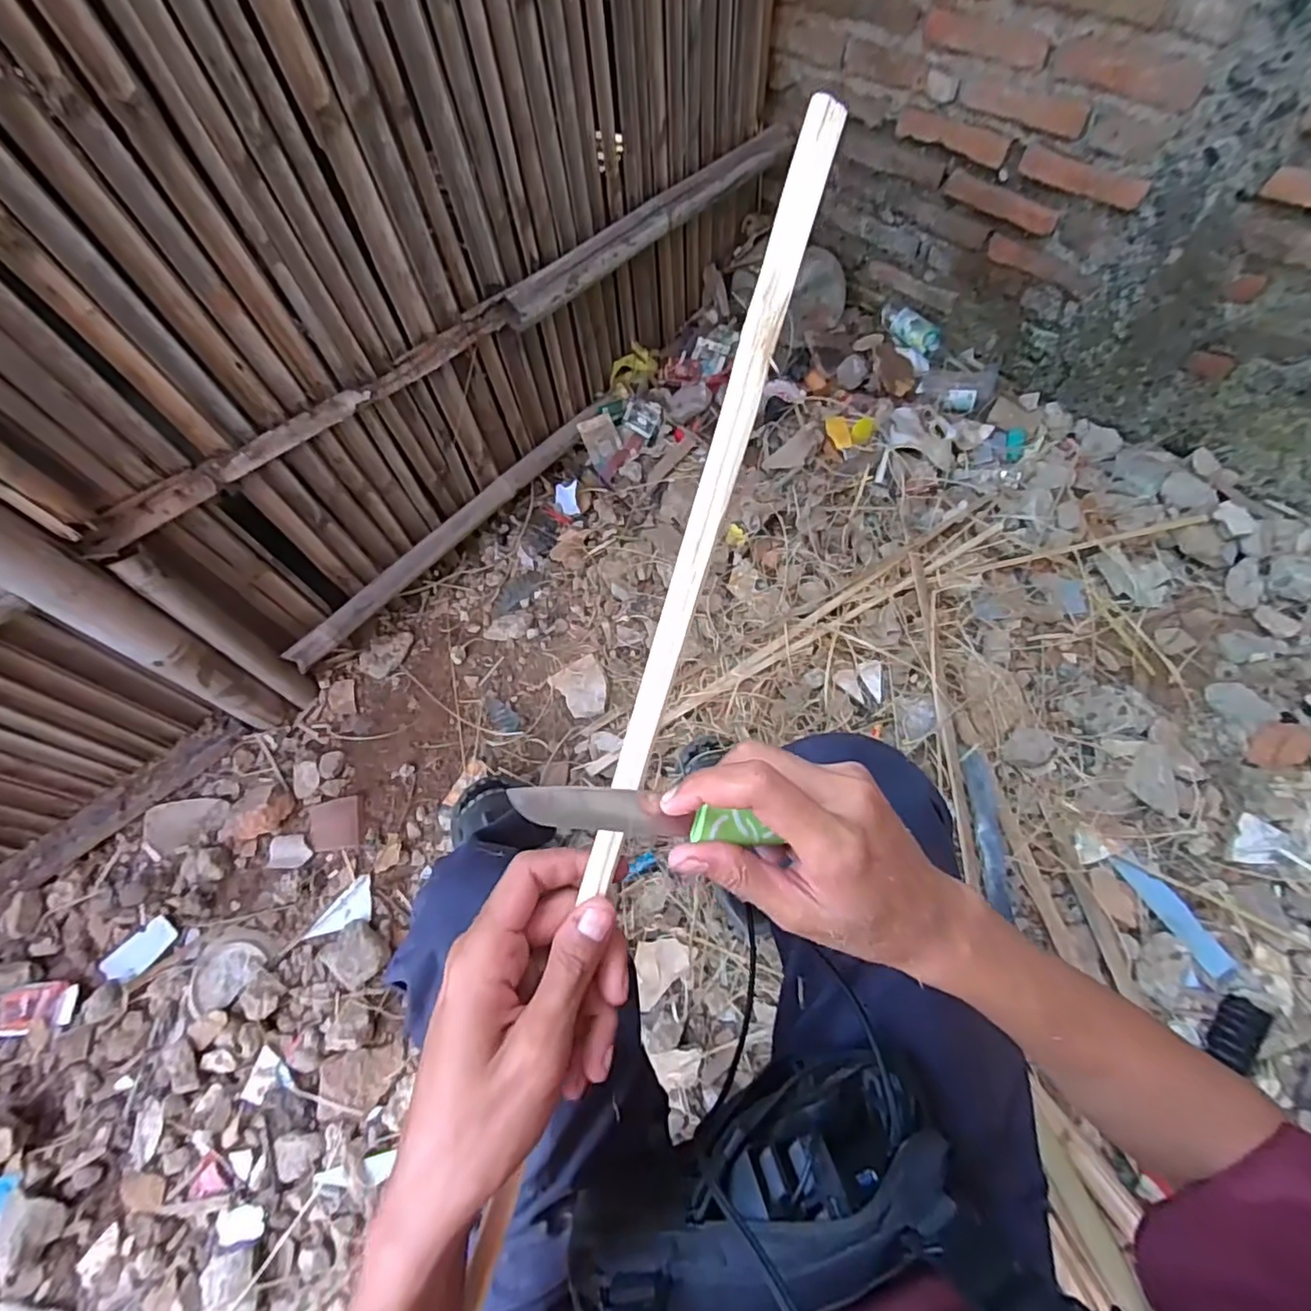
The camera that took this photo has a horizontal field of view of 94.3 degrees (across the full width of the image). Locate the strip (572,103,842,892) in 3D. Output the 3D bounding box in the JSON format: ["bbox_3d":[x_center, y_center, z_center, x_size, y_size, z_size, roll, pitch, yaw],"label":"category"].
[{"bbox_3d":[0.020,-0.053,0.260,0.015,0.004,0.338,18,98,11],"label":"strip"}]

